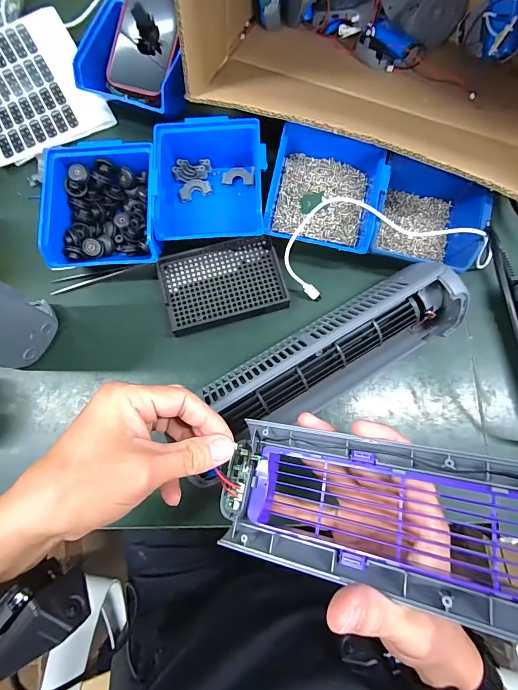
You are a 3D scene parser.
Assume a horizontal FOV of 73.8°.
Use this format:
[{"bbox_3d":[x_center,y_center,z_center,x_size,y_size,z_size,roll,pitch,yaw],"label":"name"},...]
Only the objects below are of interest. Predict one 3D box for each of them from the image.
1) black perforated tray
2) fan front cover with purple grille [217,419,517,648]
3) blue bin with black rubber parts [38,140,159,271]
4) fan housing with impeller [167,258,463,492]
[{"bbox_3d":[-0.040,-0.070,0.395,0.133,0.014,0.091,-15,78,-4],"label":"black perforated tray"},{"bbox_3d":[0.106,0.104,0.197,0.295,0.029,0.085,2,76,26],"label":"fan front cover with purple grille"},{"bbox_3d":[-0.172,-0.153,0.392,0.110,0.063,0.139,-4,78,-2],"label":"blue bin with black rubber parts"},{"bbox_3d":[0.062,0.018,0.346,0.297,0.080,0.085,-31,80,-7],"label":"fan housing with impeller"}]

